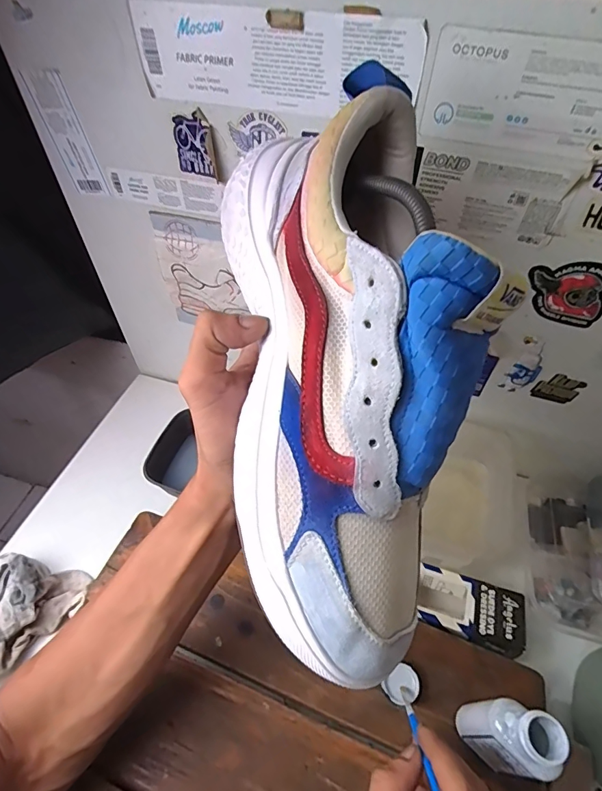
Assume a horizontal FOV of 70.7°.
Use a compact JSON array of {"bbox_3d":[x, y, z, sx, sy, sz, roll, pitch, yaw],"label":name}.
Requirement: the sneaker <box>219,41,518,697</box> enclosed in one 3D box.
[{"bbox_3d":[0.018,-0.016,0.194,0.110,0.097,0.276,-1,80,-1],"label":"sneaker"}]

